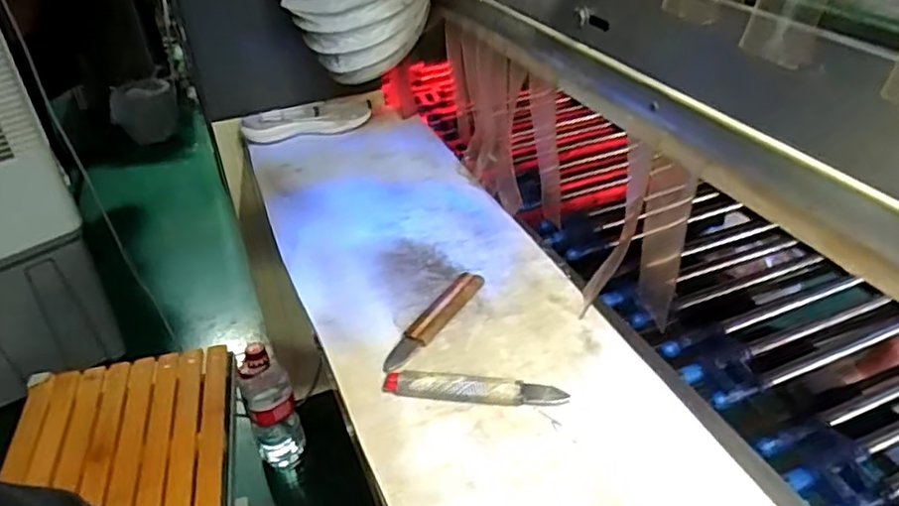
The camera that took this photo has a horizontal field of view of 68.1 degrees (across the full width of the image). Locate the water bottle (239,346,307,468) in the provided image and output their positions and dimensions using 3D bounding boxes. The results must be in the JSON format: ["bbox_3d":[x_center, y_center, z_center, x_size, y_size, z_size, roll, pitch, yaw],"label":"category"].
[{"bbox_3d":[-0.373,0.324,1.403,0.099,0.295,0.072,-18,37,-20],"label":"water bottle"}]

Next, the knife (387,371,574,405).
[{"bbox_3d":[0.022,0.123,0.608,0.165,0.013,0.027,4,35,8],"label":"knife"}]

